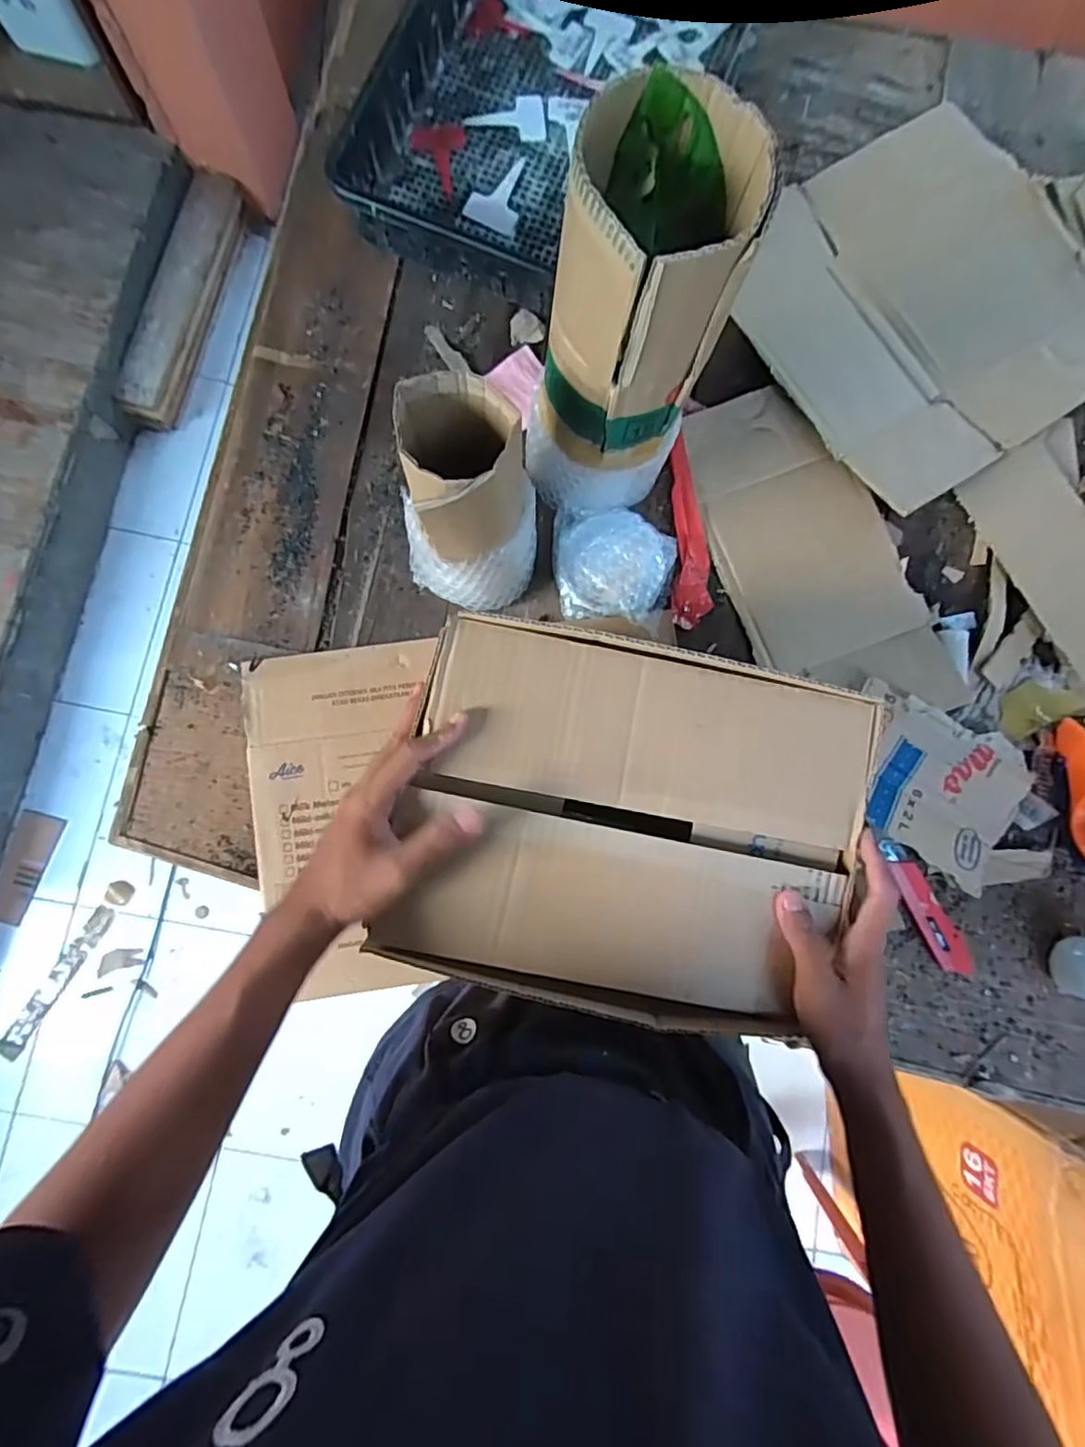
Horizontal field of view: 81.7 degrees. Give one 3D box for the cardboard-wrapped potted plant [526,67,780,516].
[{"bbox_3d":[0.065,-0.296,0.516,0.123,0.321,0.131,18,81,0],"label":"cardboard-wrapped potted plant"}]

